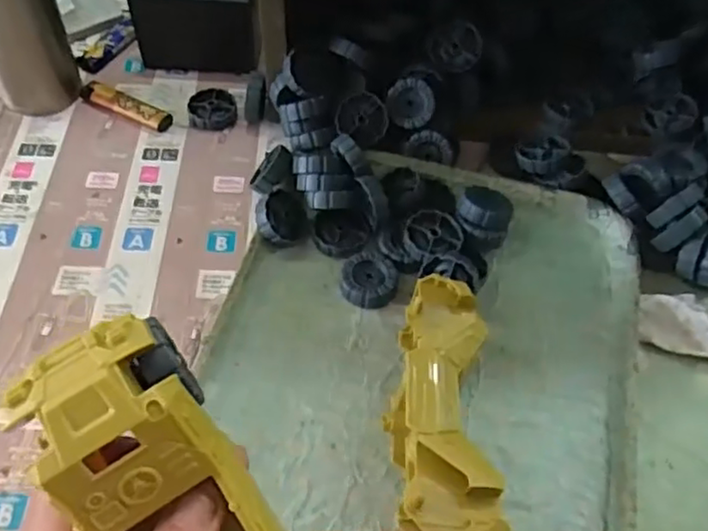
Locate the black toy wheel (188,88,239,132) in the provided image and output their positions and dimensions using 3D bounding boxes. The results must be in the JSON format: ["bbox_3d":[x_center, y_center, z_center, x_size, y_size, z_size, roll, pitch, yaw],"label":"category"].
[{"bbox_3d":[-0.114,-0.127,0.543,0.038,0.013,0.035,1,55,-1],"label":"black toy wheel"}]

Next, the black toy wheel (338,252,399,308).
[{"bbox_3d":[0.010,0.009,0.446,0.037,0.011,0.040,1,55,-1],"label":"black toy wheel"}]

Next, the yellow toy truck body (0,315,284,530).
[{"bbox_3d":[-0.048,0.101,0.222,0.056,0.047,0.171,-31,88,-19],"label":"yellow toy truck body"}]

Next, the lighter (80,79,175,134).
[{"bbox_3d":[-0.185,-0.129,0.540,0.079,0.012,0.019,24,58,14],"label":"lighter"}]

